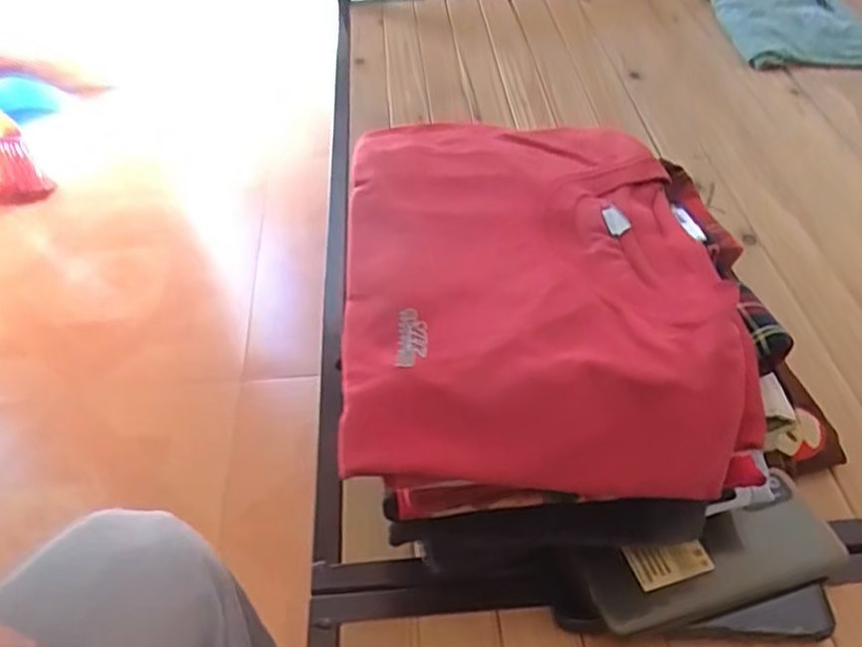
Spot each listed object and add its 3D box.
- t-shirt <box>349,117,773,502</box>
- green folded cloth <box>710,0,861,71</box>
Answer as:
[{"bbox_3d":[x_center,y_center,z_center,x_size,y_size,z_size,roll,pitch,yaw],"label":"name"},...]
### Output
[{"bbox_3d":[0.059,-0.049,0.462,0.222,0.041,0.339,-3,46,-1],"label":"t-shirt"},{"bbox_3d":[0.506,-0.465,1.010,0.179,0.025,0.341,-1,46,1],"label":"green folded cloth"}]

